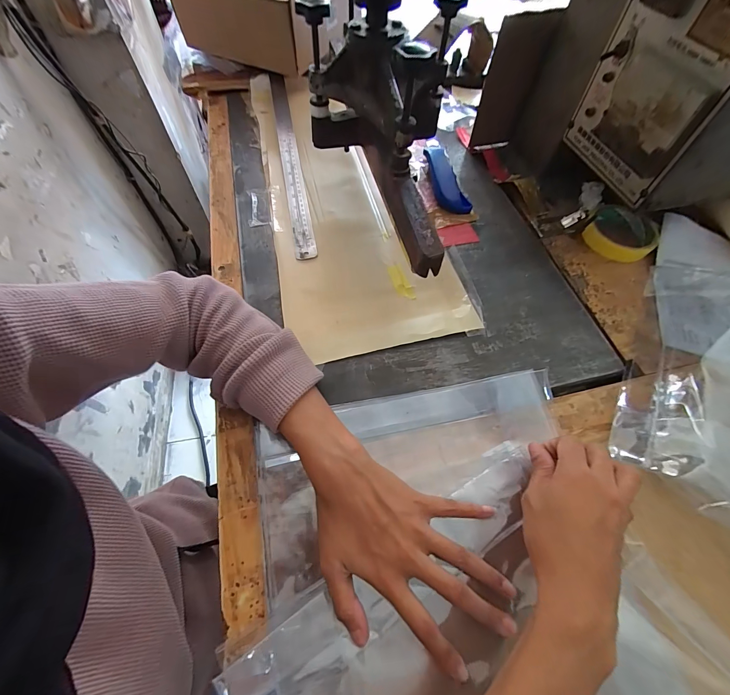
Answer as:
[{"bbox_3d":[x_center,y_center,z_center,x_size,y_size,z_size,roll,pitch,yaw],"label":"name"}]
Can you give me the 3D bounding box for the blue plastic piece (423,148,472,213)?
[{"bbox_3d":[0.118,-0.250,0.478,0.038,0.023,0.129,-13,63,-9],"label":"blue plastic piece"}]

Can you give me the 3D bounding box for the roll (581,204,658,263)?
[{"bbox_3d":[0.354,-0.158,0.439,0.083,0.029,0.083,1,61,-2],"label":"roll"}]

